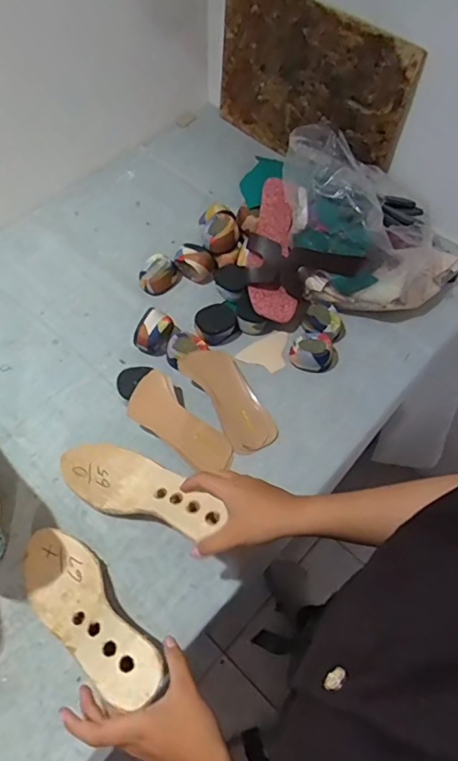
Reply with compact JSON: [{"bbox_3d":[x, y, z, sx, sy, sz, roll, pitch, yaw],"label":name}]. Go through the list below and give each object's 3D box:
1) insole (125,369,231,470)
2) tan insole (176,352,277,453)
[{"bbox_3d":[-0.063,0.060,0.685,0.158,0.009,0.070,39,82,-3],"label":"insole"},{"bbox_3d":[0.002,0.024,0.705,0.072,0.016,0.162,-32,80,-18],"label":"tan insole"}]

